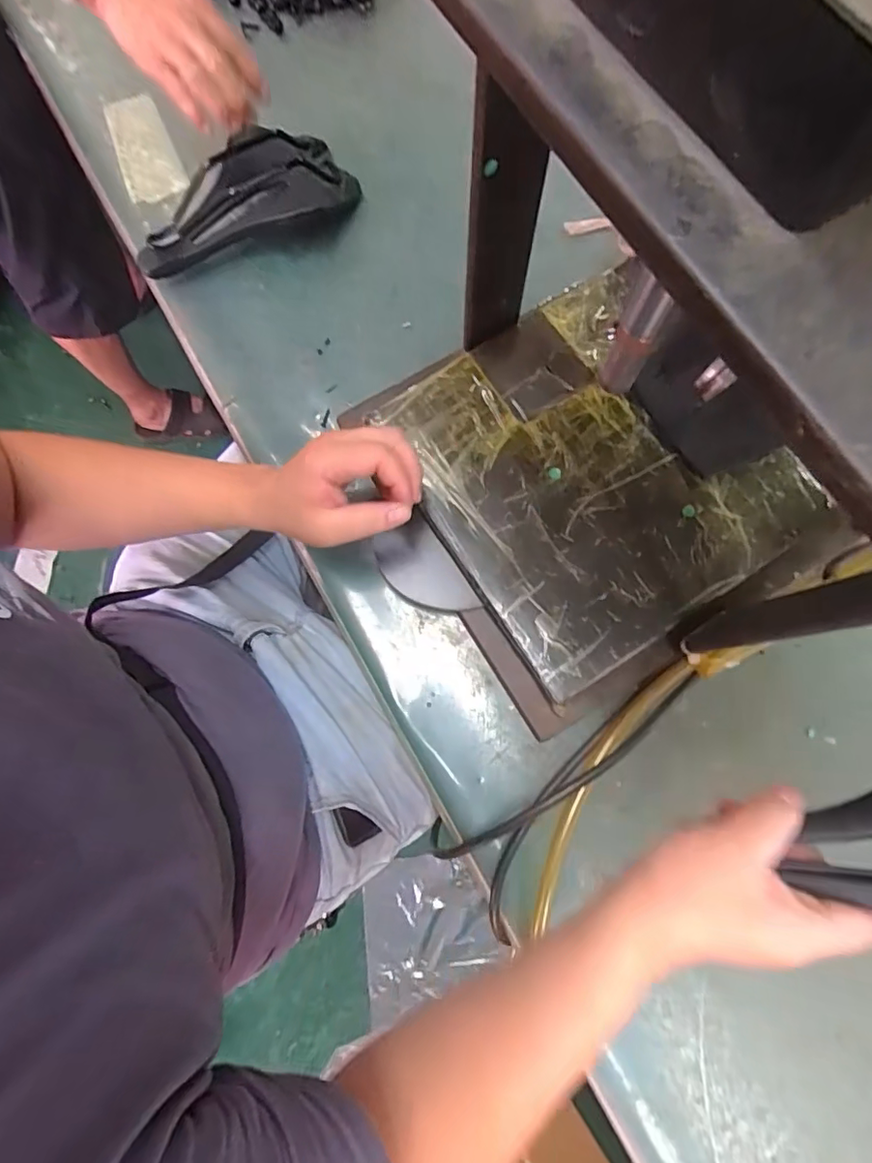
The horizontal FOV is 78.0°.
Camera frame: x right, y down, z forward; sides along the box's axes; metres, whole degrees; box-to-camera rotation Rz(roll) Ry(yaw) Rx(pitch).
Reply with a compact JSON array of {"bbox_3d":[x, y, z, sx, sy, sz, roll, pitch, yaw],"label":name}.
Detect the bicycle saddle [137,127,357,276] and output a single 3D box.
[{"bbox_3d":[-0.190,-0.380,0.534,0.219,0.058,0.112,-16,78,-3],"label":"bicycle saddle"}]

